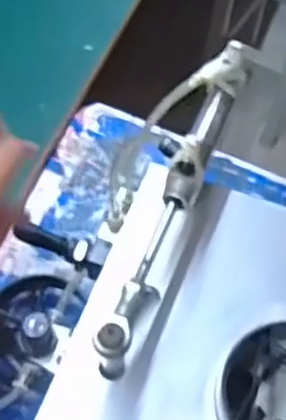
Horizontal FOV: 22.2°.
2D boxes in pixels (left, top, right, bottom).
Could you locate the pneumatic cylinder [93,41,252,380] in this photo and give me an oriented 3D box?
[{"bbox_3d":[0.022,-0.013,0.471,0.033,0.039,0.244,18,57,7],"label":"pneumatic cylinder"}]

